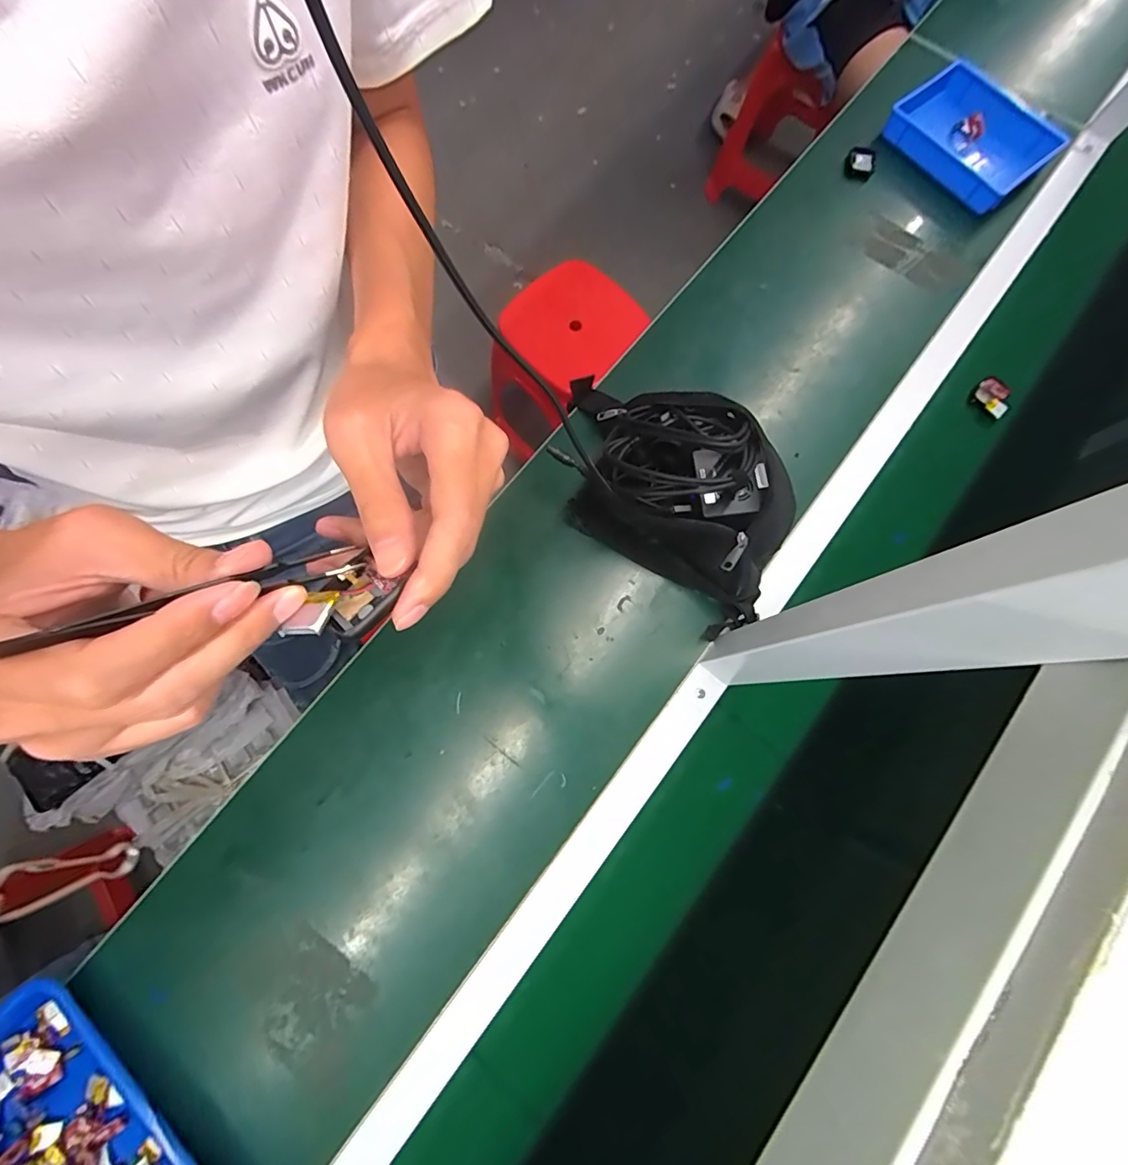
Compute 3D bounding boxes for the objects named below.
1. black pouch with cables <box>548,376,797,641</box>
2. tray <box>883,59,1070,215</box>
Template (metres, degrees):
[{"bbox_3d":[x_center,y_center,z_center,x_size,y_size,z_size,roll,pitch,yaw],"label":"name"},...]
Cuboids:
[{"bbox_3d":[0.118,-0.117,0.539,0.315,0.128,0.194,41,80,9],"label":"black pouch with cables"},{"bbox_3d":[0.577,-0.633,0.716,0.168,0.048,0.196,-40,80,-9],"label":"tray"}]

